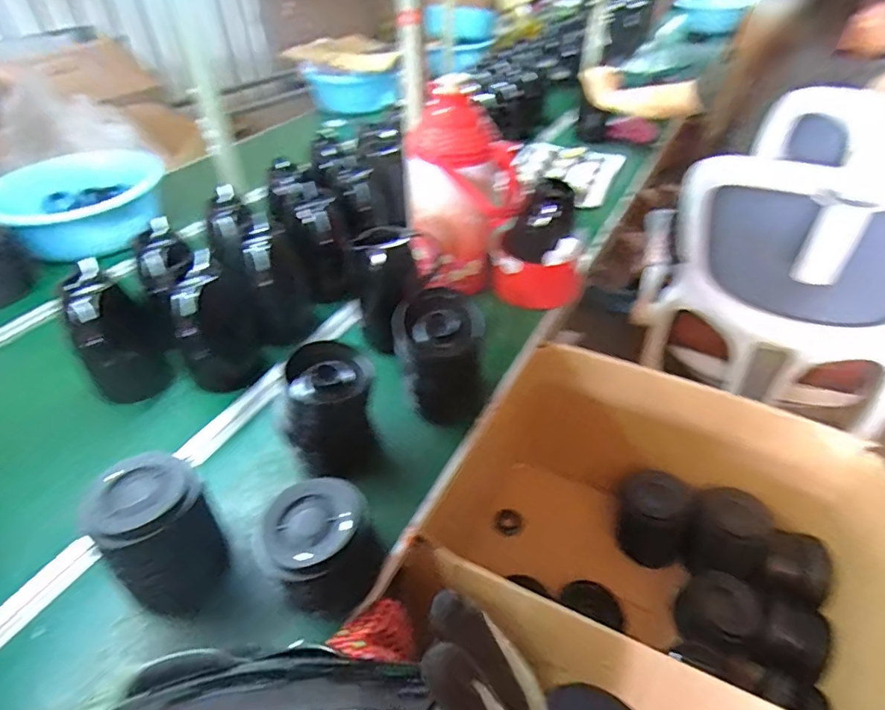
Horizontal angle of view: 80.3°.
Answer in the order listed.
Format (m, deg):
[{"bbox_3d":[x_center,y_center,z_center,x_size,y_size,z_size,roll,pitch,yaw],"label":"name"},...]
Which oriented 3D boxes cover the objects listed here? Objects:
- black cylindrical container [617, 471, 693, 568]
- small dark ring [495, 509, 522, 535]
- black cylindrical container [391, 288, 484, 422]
[{"bbox_3d":[0.418,0.320,1.039,0.124,0.135,0.133,-1,42,1],"label":"black cylindrical container"},{"bbox_3d":[0.143,0.359,1.126,0.057,0.007,0.054,0,77,2],"label":"small dark ring"},{"bbox_3d":[-0.002,0.006,0.815,0.102,0.182,0.111,-1,42,1],"label":"black cylindrical container"}]

